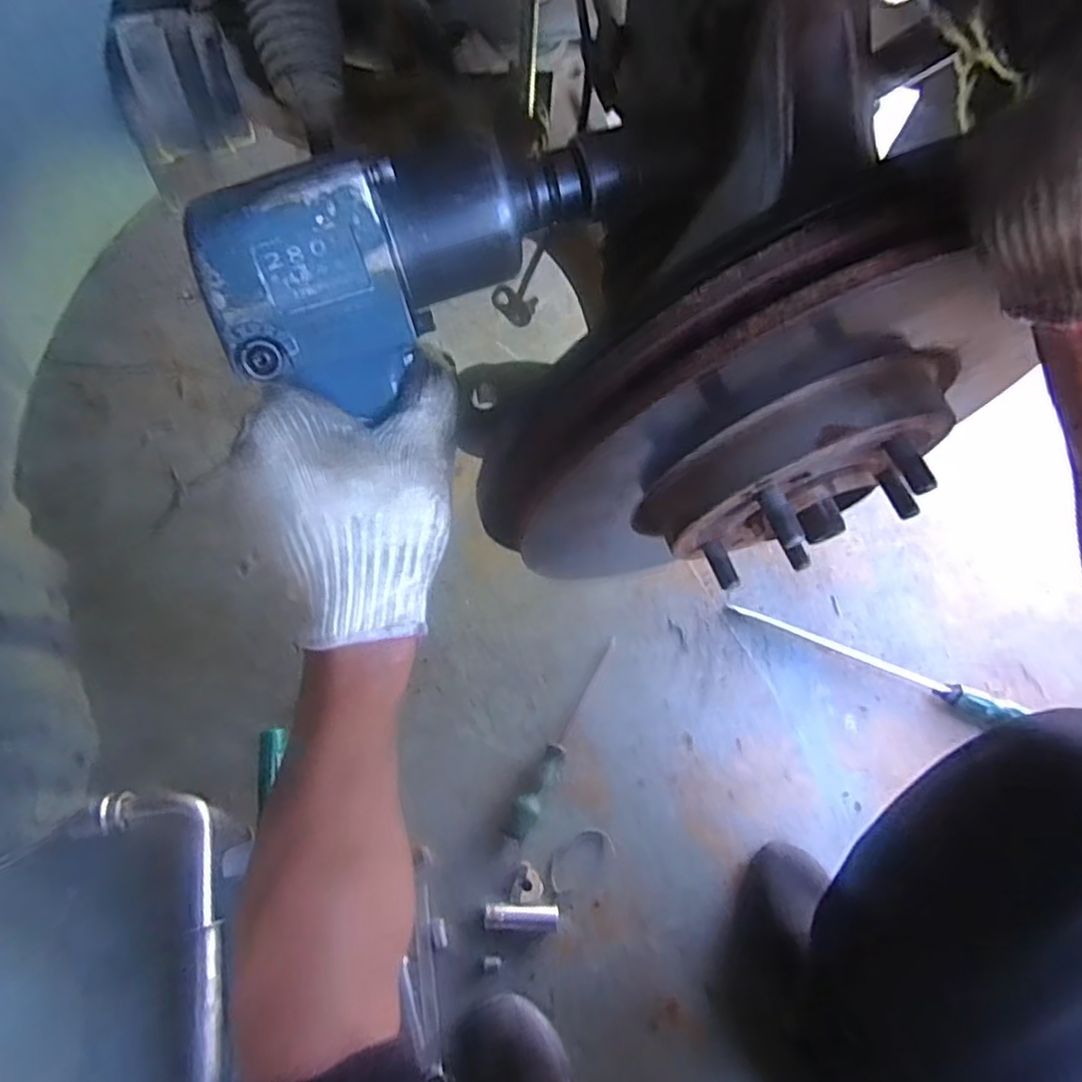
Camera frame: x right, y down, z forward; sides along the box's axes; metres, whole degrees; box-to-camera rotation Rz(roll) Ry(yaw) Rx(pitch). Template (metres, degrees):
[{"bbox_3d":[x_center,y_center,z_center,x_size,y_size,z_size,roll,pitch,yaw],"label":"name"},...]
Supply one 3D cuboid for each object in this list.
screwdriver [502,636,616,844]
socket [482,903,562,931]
[{"bbox_3d":[0.028,0.226,0.748,0.027,0.026,0.249,30,73,6],"label":"screwdriver"},{"bbox_3d":[-0.020,0.399,0.692,0.078,0.022,0.023,1,72,-3],"label":"socket"}]

